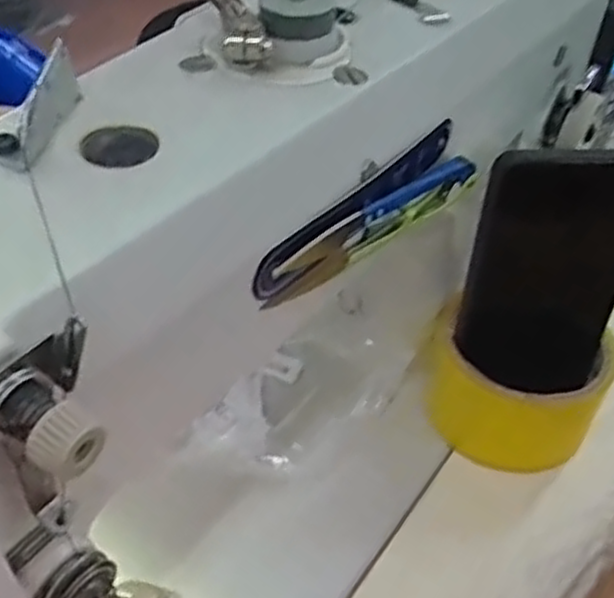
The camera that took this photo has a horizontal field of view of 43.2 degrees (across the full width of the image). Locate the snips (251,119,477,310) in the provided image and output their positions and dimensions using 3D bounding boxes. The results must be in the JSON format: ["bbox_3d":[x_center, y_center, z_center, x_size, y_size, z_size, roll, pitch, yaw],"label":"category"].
[{"bbox_3d":[0.022,-0.028,0.276,0.013,0.035,0.117,35,52,28],"label":"snips"}]

